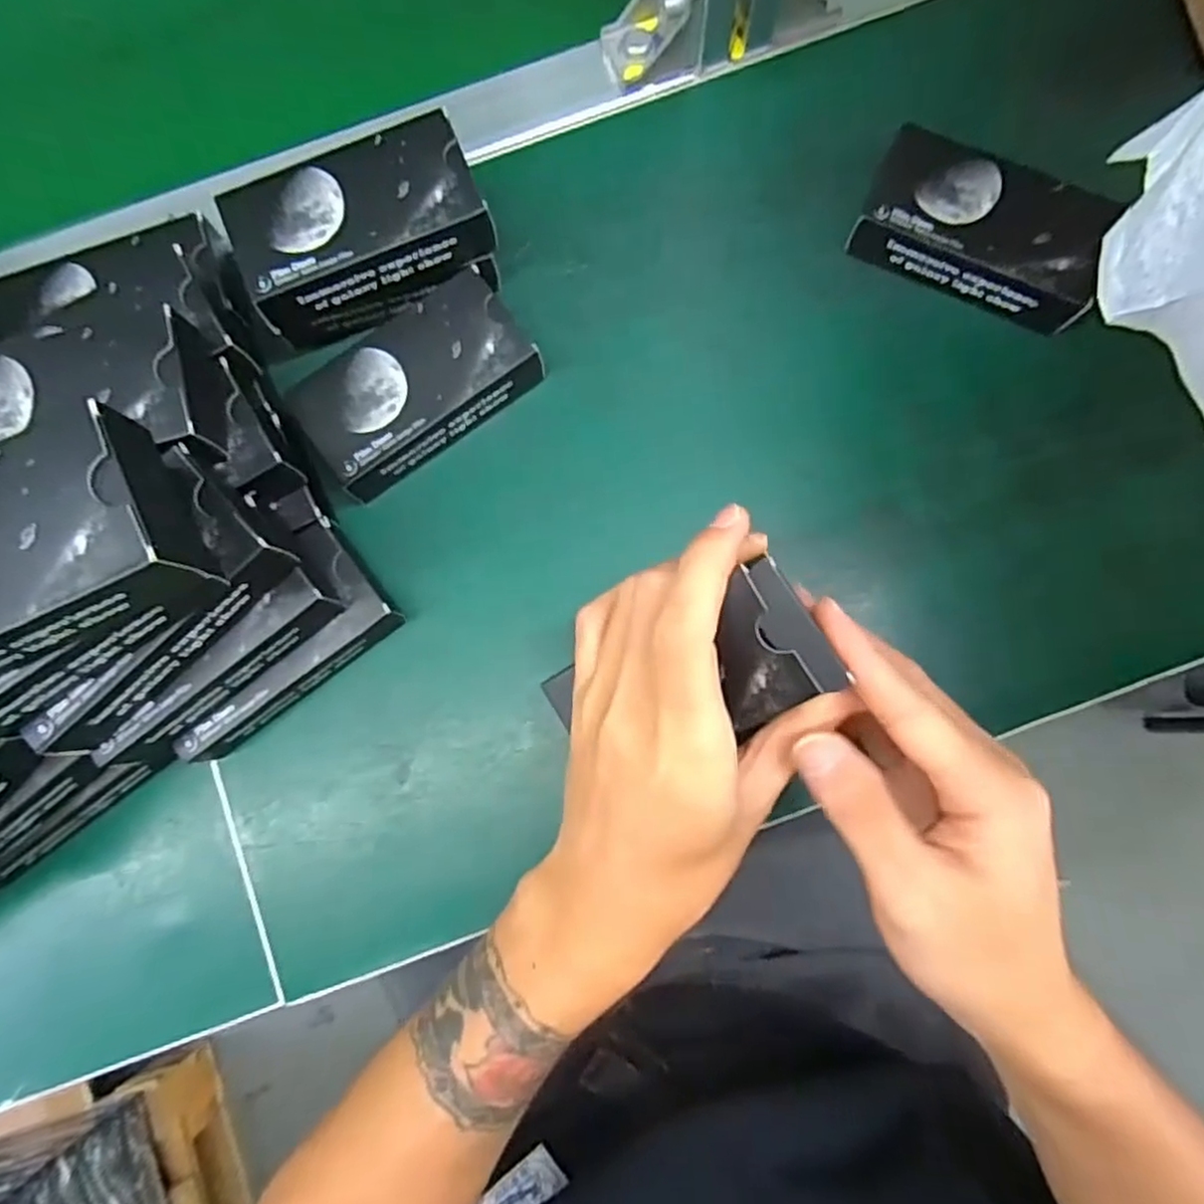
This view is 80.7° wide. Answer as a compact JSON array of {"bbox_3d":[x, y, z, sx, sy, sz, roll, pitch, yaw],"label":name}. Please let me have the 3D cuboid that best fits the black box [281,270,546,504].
[{"bbox_3d":[-0.083,-0.097,0.321,0.103,0.023,0.052,-37,82,-3],"label":"black box"}]

